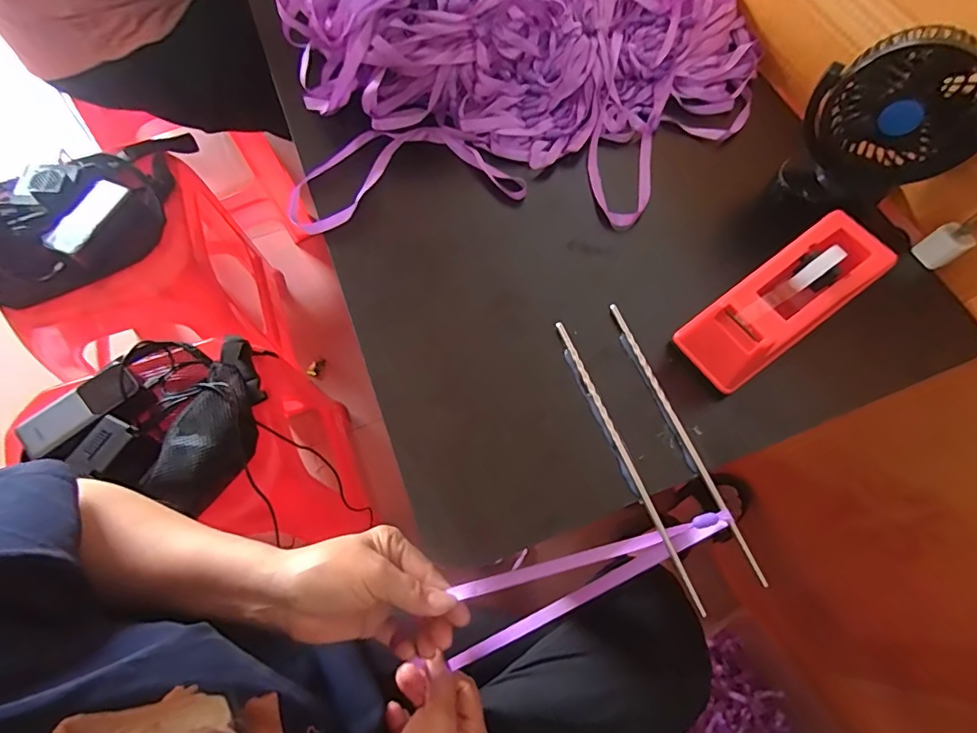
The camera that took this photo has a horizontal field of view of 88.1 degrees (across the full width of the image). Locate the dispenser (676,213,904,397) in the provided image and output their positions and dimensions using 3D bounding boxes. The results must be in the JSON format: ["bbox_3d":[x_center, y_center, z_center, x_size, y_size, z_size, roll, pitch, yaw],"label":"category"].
[{"bbox_3d":[0.221,-0.048,0.384,0.155,0.071,0.060,-32,71,-16],"label":"dispenser"}]

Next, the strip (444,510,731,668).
[{"bbox_3d":[0.055,0.154,0.362,0.236,0.064,0.051,-30,68,13],"label":"strip"}]

